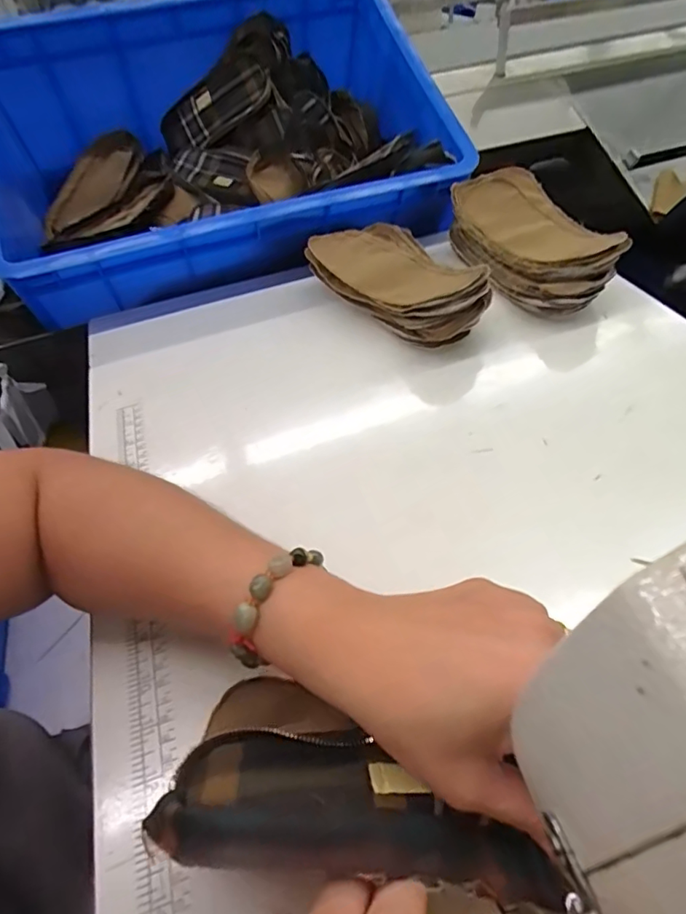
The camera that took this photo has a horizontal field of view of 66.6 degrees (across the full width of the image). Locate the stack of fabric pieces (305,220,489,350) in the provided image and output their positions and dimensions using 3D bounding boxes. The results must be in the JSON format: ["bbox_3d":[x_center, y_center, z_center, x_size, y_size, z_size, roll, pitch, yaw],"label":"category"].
[{"bbox_3d":[0.048,-0.169,0.511,0.114,0.055,0.188,-22,49,-12],"label":"stack of fabric pieces"}]

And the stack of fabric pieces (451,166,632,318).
[{"bbox_3d":[0.192,-0.220,0.527,0.098,0.058,0.203,-18,48,-9],"label":"stack of fabric pieces"}]

